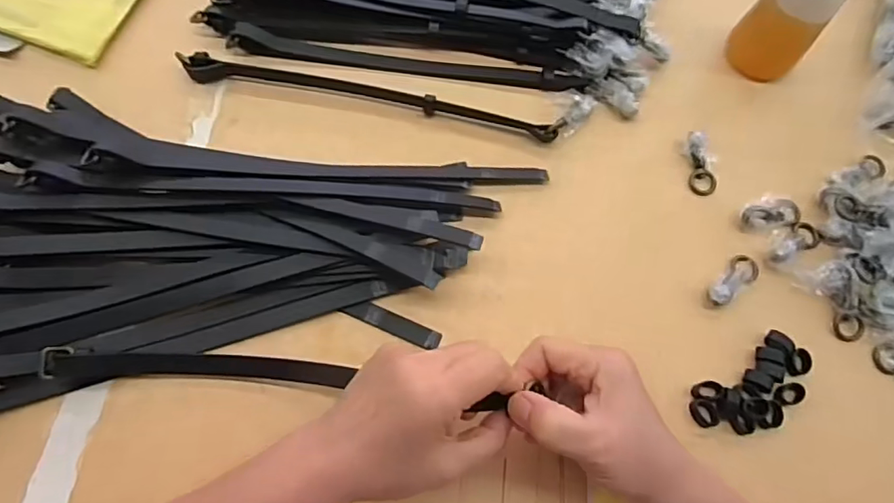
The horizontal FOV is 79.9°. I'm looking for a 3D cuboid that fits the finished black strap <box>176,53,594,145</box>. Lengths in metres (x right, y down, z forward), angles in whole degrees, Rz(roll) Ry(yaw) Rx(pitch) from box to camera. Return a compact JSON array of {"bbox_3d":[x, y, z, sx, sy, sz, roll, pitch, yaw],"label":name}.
[{"bbox_3d":[-0.053,-0.139,0.470,0.354,0.022,0.041,7,68,2],"label":"finished black strap"}]

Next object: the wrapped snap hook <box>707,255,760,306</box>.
[{"bbox_3d":[0.226,0.022,0.422,0.054,0.016,0.022,-35,73,-14],"label":"wrapped snap hook"}]

